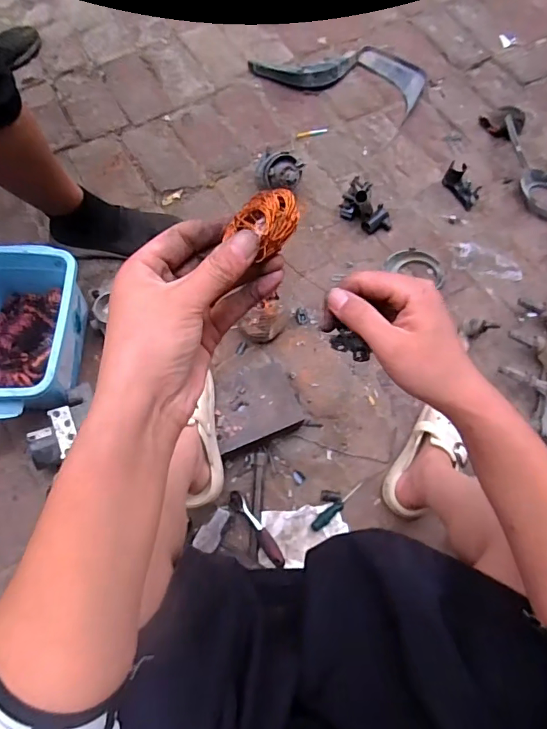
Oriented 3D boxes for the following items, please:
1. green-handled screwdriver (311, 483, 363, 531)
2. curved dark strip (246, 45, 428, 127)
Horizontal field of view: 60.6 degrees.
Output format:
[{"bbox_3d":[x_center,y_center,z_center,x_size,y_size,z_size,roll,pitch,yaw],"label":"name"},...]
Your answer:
[{"bbox_3d":[0.114,0.251,0.828,0.118,0.018,0.019,-38,75,-15],"label":"green-handled screwdriver"},{"bbox_3d":[0.170,-0.727,1.139,0.397,0.053,0.194,21,73,10],"label":"curved dark strip"}]

